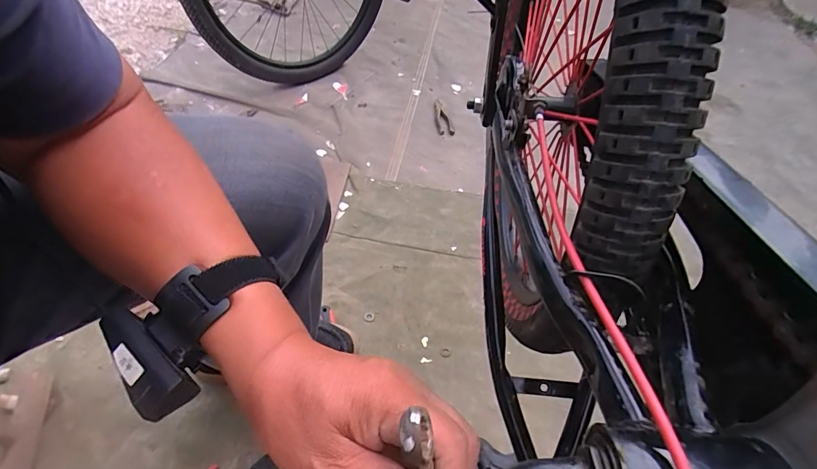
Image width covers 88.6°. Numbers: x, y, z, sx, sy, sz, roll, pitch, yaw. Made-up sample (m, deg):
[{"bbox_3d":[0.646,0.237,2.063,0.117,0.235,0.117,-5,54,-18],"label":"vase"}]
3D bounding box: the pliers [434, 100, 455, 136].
[{"bbox_3d":[0.099,-0.353,1.265,0.049,0.026,0.157,-8,51,-12],"label":"pliers"}]

